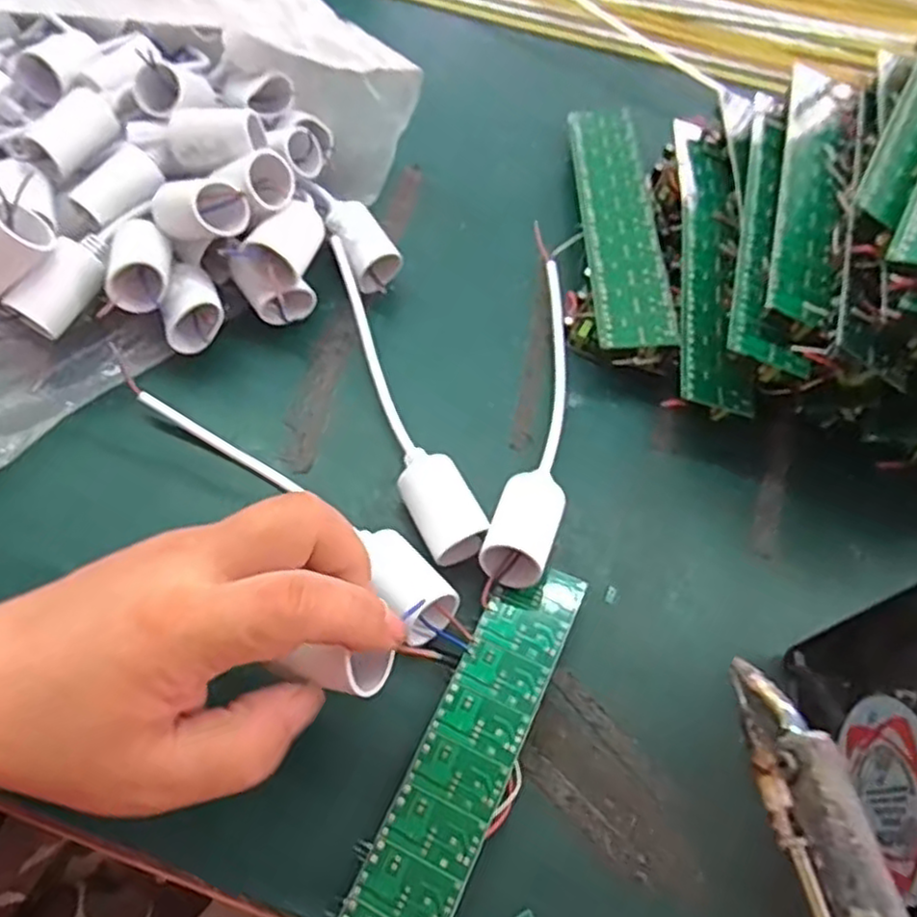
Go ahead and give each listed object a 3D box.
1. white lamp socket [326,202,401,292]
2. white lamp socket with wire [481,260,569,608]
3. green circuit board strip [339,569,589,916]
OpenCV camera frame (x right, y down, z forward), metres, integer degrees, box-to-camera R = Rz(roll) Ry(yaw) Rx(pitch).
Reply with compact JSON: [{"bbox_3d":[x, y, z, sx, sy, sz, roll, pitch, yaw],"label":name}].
[{"bbox_3d":[-0.053,-0.118,0.386,0.028,0.025,0.045,-24,66,-15],"label":"white lamp socket"},{"bbox_3d":[0.041,-0.019,0.338,0.030,0.033,0.185,12,62,3],"label":"white lamp socket with wire"},{"bbox_3d":[-0.005,0.132,0.263,0.035,0.019,0.200,24,63,10],"label":"green circuit board strip"}]

